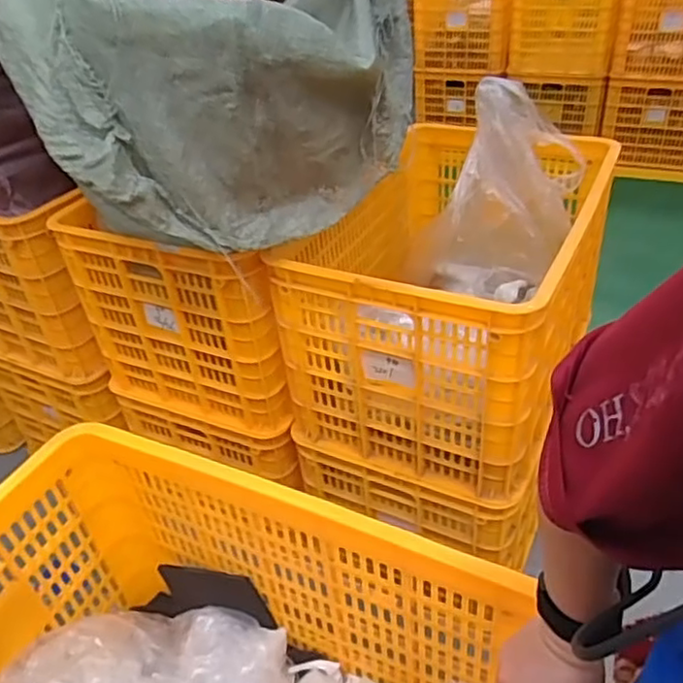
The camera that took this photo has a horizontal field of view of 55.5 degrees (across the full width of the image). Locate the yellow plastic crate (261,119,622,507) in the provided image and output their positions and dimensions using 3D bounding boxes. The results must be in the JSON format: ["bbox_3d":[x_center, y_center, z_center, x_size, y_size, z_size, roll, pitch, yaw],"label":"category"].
[{"bbox_3d":[0.201,-0.100,1.177,0.447,0.376,0.632,11,40,20],"label":"yellow plastic crate"}]

